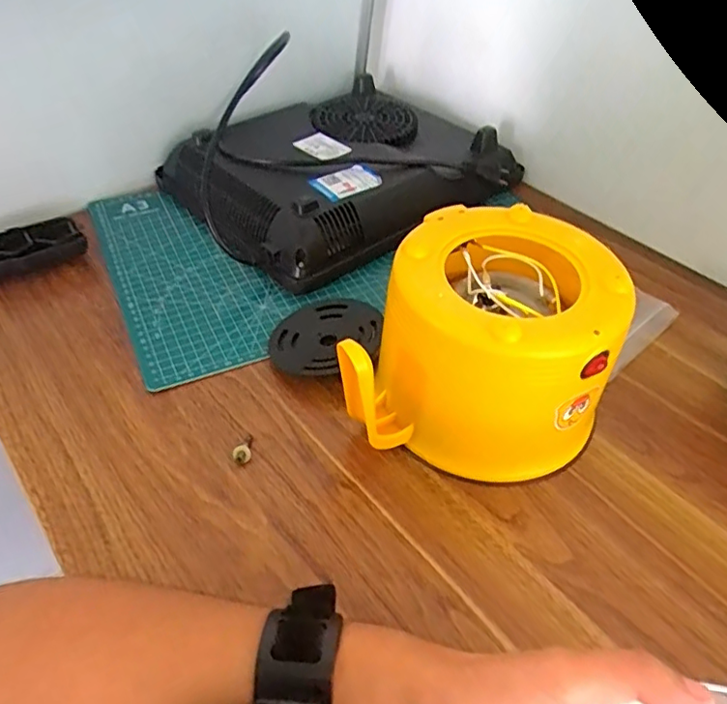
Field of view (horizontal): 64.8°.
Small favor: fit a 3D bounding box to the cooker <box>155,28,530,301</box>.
[{"bbox_3d":[-0.021,-0.210,0.642,0.354,0.064,0.265,-27,53,-27],"label":"cooker"}]

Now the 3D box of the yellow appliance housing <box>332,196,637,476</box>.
[{"bbox_3d":[0.083,-0.009,0.407,0.168,0.125,0.148,8,45,4],"label":"yellow appliance housing"}]

